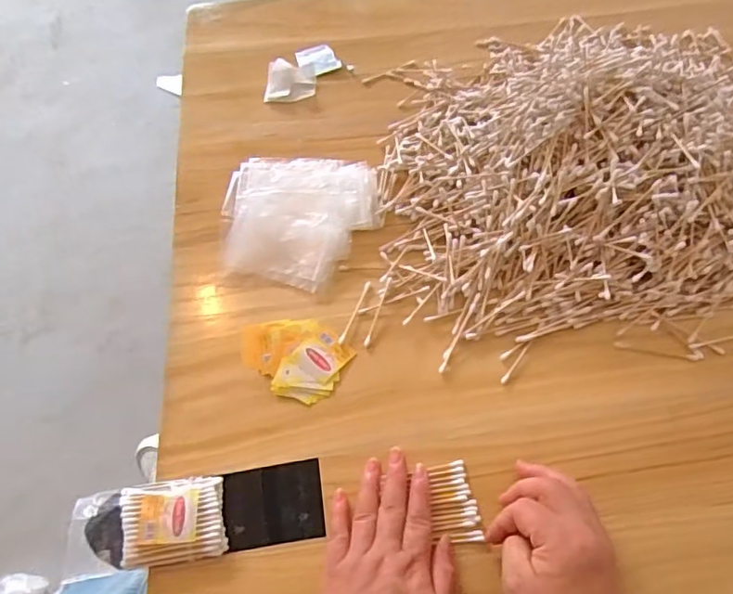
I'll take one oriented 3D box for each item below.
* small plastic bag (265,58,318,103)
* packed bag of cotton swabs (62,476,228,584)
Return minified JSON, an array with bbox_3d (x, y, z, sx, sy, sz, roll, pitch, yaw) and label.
[{"bbox_3d":[-0.092,-0.262,0.712,0.059,0.017,0.056,1,61,3],"label":"small plastic bag"},{"bbox_3d":[-0.169,0.175,0.452,0.116,0.014,0.062,-9,61,-3],"label":"packed bag of cotton swabs"}]

